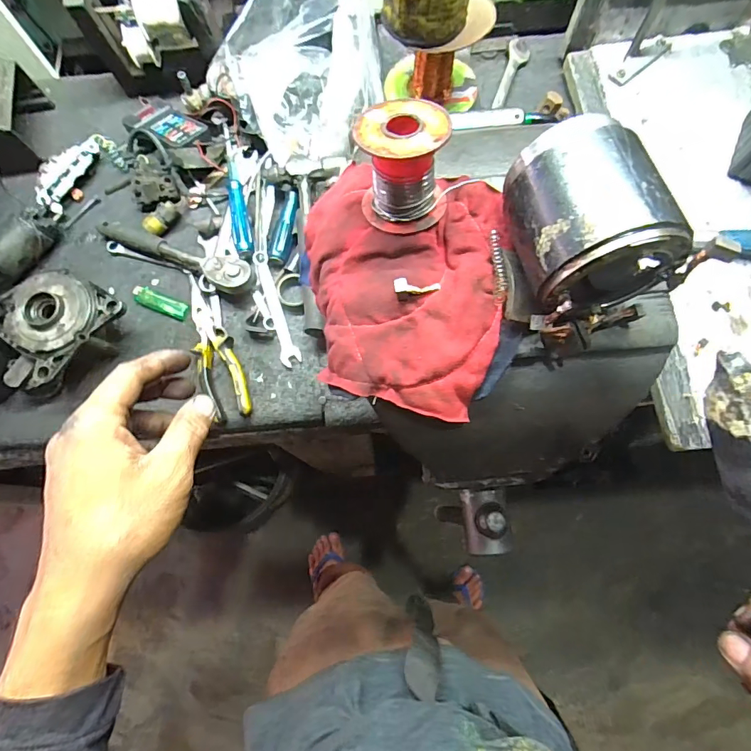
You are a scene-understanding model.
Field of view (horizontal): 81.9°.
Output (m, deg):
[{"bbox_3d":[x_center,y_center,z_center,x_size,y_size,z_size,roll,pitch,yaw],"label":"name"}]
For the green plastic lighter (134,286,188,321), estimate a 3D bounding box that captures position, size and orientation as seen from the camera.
[{"bbox_3d":[-0.284,-0.096,0.570,0.076,0.009,0.022,21,76,8],"label":"green plastic lighter"}]

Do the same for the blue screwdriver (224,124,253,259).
[{"bbox_3d":[-0.185,-0.244,0.578,0.019,0.026,0.194,-13,74,-2],"label":"blue screwdriver"}]

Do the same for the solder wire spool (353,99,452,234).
[{"bbox_3d":[0.017,-0.124,0.255,0.054,0.053,0.059,5,74,3],"label":"solder wire spool"}]

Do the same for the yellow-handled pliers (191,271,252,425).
[{"bbox_3d":[-0.206,-0.033,0.543,0.051,0.026,0.190,-24,77,-5],"label":"yellow-handled pliers"}]

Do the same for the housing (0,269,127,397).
[{"bbox_3d":[-0.387,-0.055,0.520,0.120,0.072,0.148,36,78,11],"label":"housing"}]

